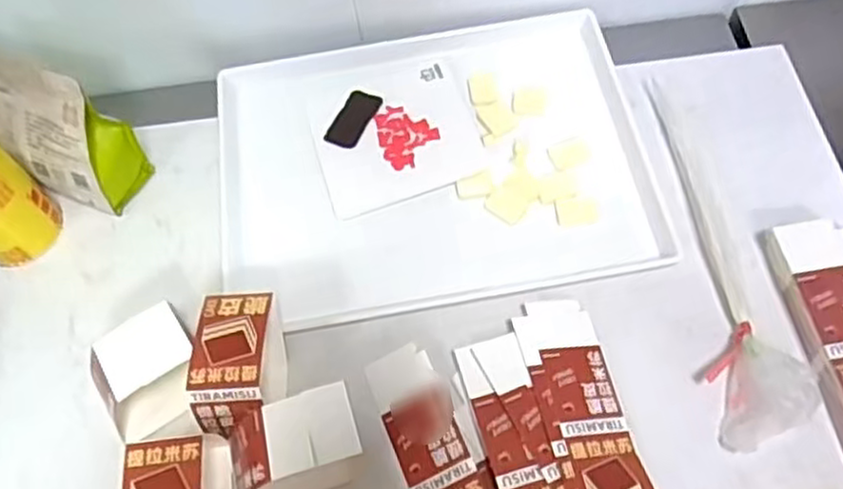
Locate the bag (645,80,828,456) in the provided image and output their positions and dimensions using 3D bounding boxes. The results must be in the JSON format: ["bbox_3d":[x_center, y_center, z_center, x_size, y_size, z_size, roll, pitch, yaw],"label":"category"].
[{"bbox_3d":[0.266,-0.007,0.674,0.093,0.029,0.376,-10,62,-1],"label":"bag"}]

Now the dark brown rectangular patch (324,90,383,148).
[{"bbox_3d":[-0.074,-0.137,0.796,0.039,0.004,0.075,21,66,14],"label":"dark brown rectangular patch"}]

